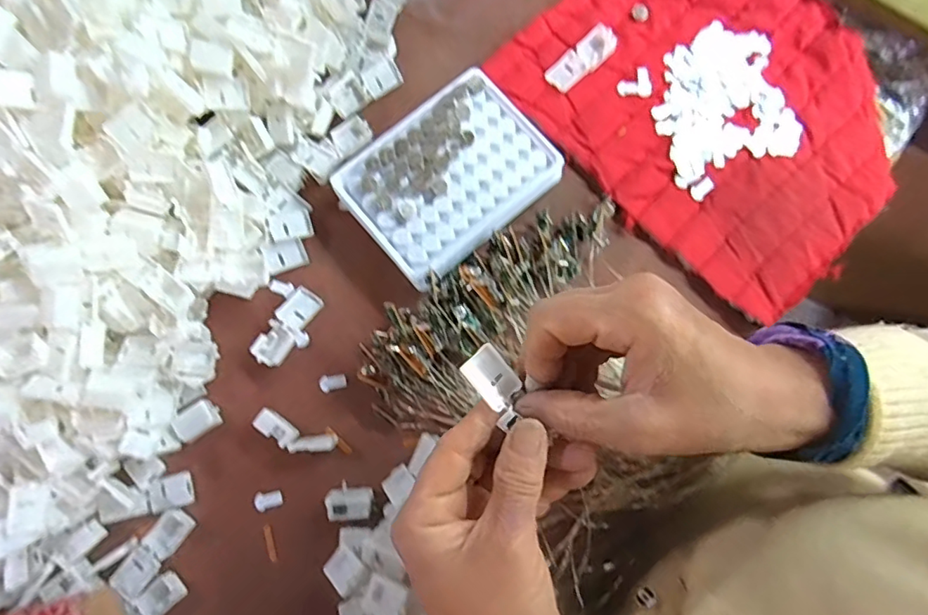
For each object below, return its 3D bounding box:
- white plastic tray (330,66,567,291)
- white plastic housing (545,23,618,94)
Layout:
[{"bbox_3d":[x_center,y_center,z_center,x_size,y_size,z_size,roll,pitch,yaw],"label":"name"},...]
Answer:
[{"bbox_3d":[-0.010,-0.089,0.383,0.131,0.023,0.100,-40,81,-7],"label":"white plastic tray"},{"bbox_3d":[0.086,-0.182,0.407,0.057,0.009,0.023,-42,81,-8],"label":"white plastic housing"}]

